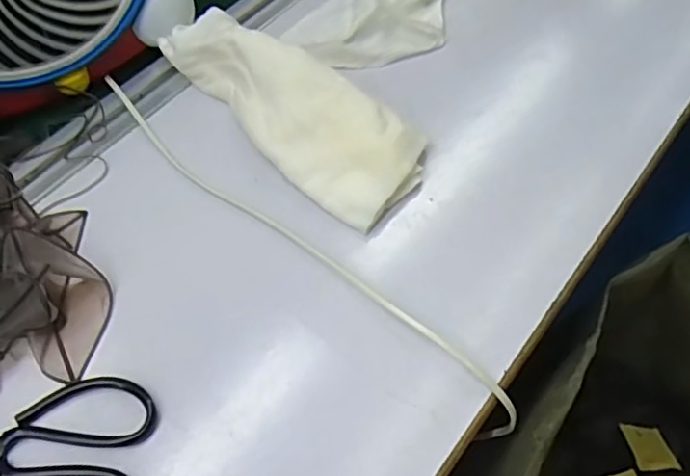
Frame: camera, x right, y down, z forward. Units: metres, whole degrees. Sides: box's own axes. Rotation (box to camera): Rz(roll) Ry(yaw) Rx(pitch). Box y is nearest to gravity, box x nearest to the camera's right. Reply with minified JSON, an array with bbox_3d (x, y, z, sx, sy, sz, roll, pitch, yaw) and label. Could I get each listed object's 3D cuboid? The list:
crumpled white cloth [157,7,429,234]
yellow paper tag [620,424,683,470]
[{"bbox_3d":[-0.049,-0.094,0.404,0.216,0.045,0.074,32,64,19],"label":"crumpled white cloth"},{"bbox_3d":[0.347,0.239,0.681,0.046,0.011,0.057,-2,41,4],"label":"yellow paper tag"}]

